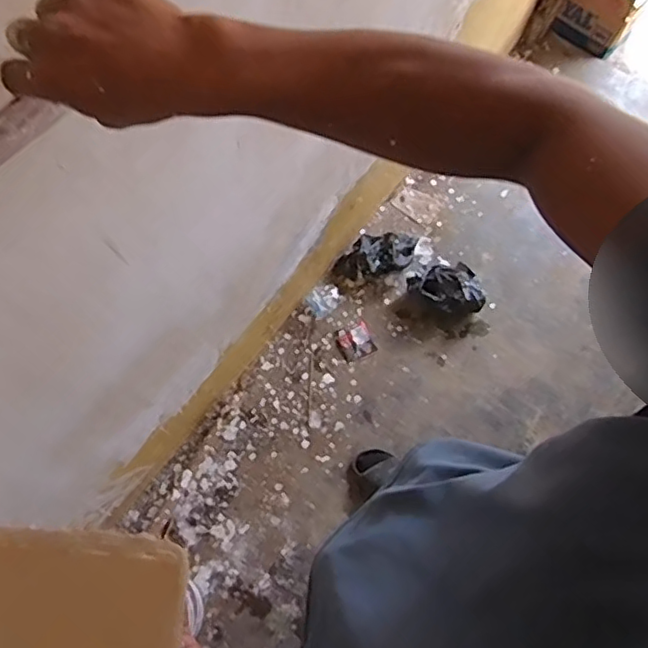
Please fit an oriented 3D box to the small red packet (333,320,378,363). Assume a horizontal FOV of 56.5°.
[{"bbox_3d":[0.083,0.046,1.593,0.086,0.015,0.089,-21,71,-11],"label":"small red packet"}]

